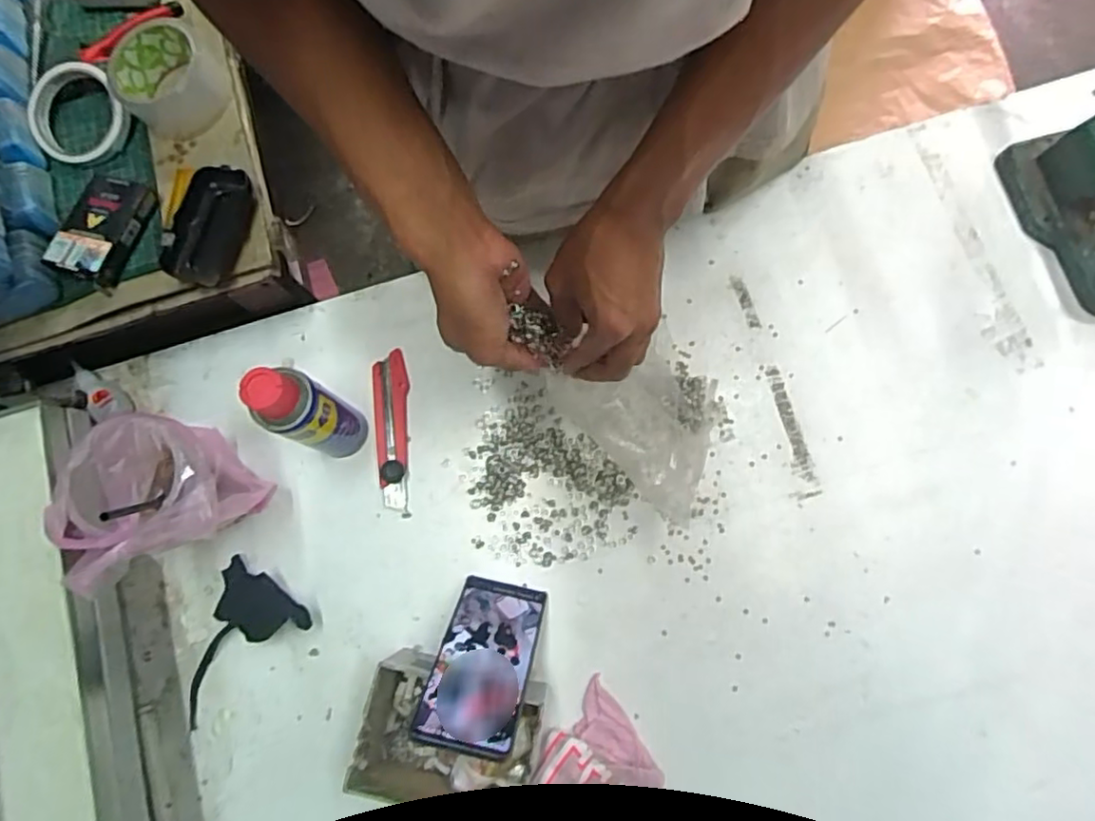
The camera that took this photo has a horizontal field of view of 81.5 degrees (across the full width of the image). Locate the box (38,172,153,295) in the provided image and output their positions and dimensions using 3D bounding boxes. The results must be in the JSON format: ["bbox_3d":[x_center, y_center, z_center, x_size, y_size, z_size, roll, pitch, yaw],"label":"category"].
[{"bbox_3d":[-0.403,-0.164,0.570,0.066,0.025,0.106,11,78,4],"label":"box"}]

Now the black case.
[{"bbox_3d":[-0.303,-0.162,0.565,0.054,0.029,0.103,8,77,3],"label":"black case"}]

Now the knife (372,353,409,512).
[{"bbox_3d":[-0.151,0.018,0.615,0.032,0.016,0.154,-6,77,0],"label":"knife"}]

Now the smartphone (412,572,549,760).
[{"bbox_3d":[-0.051,0.200,0.515,0.076,0.162,0.015,11,118,4],"label":"smartphone"}]

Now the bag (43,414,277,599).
[{"bbox_3d":[-0.311,0.074,0.530,0.128,0.170,0.127,-21,78,-3],"label":"bag"}]

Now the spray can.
[{"bbox_3d":[-0.199,0.004,0.543,0.041,0.175,0.053,26,79,7],"label":"spray can"}]

